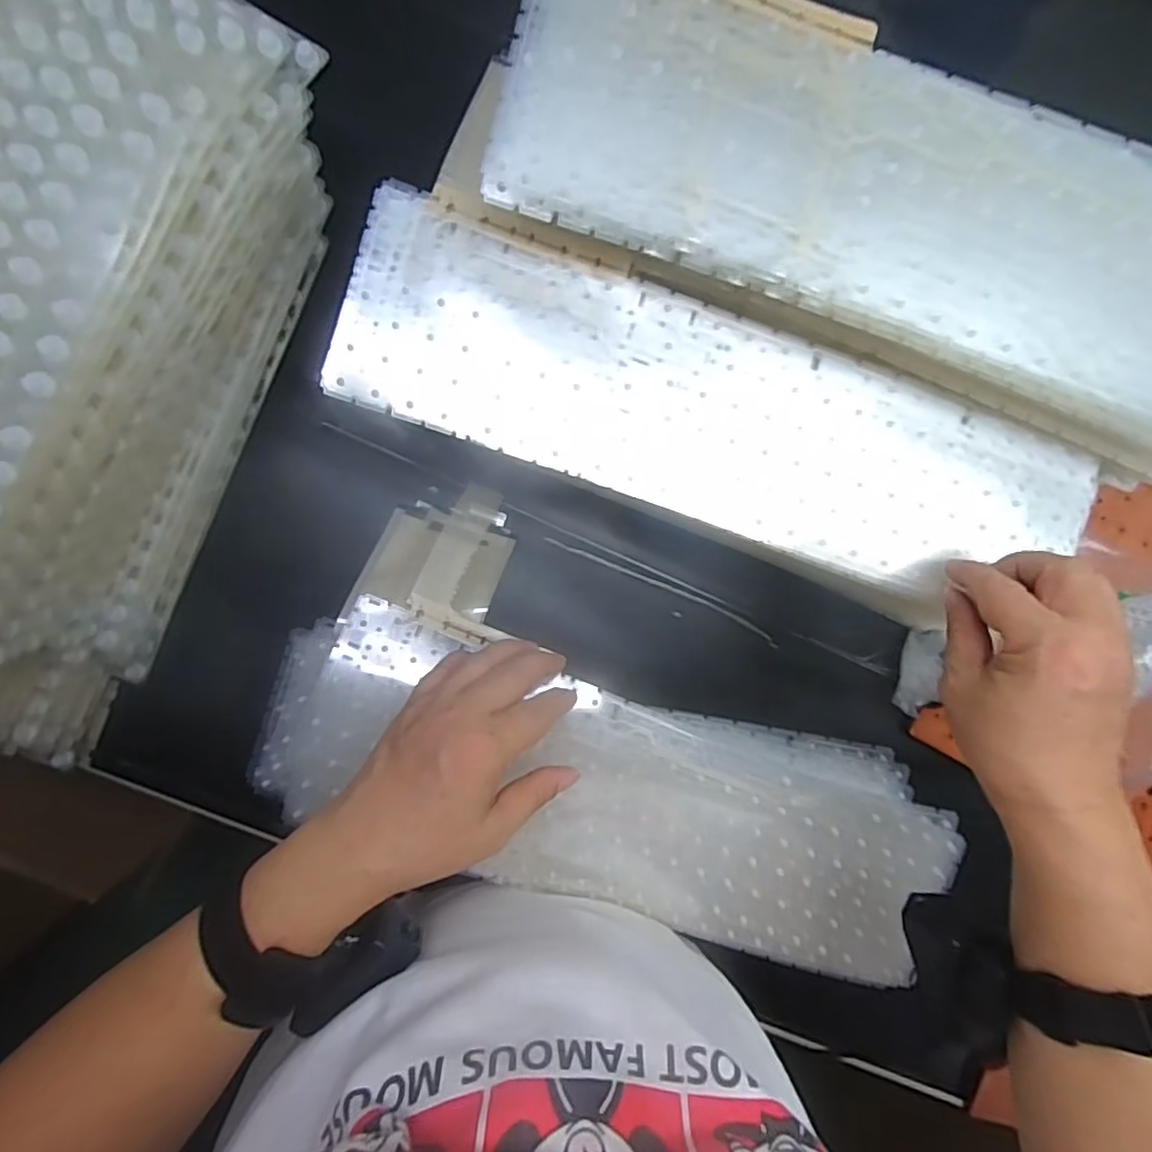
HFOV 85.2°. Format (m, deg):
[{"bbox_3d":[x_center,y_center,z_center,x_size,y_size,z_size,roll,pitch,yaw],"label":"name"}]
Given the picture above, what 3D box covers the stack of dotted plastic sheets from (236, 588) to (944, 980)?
[{"bbox_3d":[0.023,0.139,0.406,0.452,0.039,0.146,19,91,-2],"label":"stack of dotted plastic sheets"}]

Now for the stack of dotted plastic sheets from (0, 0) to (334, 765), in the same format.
[{"bbox_3d":[-0.304,-0.106,0.370,0.141,0.159,0.456,26,91,-4],"label":"stack of dotted plastic sheets"}]

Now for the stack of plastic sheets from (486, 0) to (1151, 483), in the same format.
[{"bbox_3d":[0.181,-0.173,0.319,0.440,0.059,0.139,19,91,-4],"label":"stack of plastic sheets"}]

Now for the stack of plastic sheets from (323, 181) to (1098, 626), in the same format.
[{"bbox_3d":[0.080,-0.082,0.345,0.413,0.008,0.117,19,91,-5],"label":"stack of plastic sheets"}]

